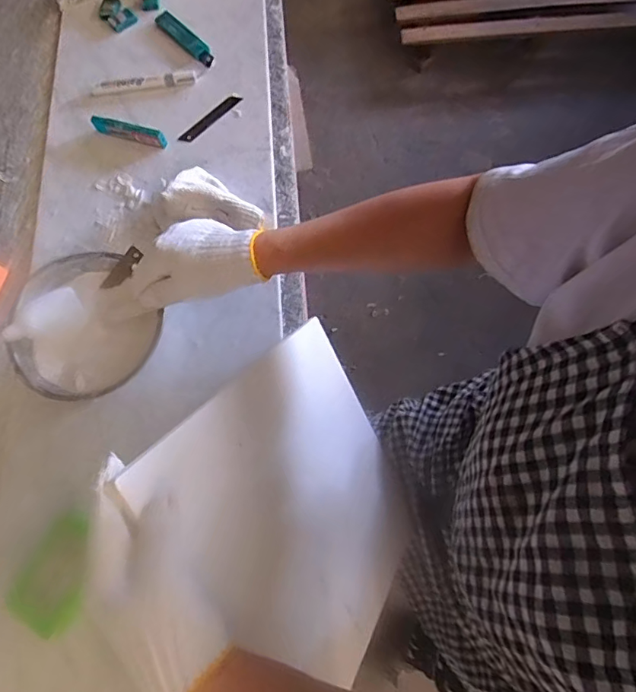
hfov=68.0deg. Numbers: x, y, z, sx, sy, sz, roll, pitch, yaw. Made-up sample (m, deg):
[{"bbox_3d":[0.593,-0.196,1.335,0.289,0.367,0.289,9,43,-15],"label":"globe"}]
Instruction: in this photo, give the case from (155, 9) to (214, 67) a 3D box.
[{"bbox_3d":[-0.191,-0.443,0.674,0.028,0.006,0.120,-41,76,-10],"label":"case"}]

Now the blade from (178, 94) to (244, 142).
[{"bbox_3d":[-0.146,-0.308,0.636,0.101,0.005,0.023,-43,65,-10],"label":"blade"}]

